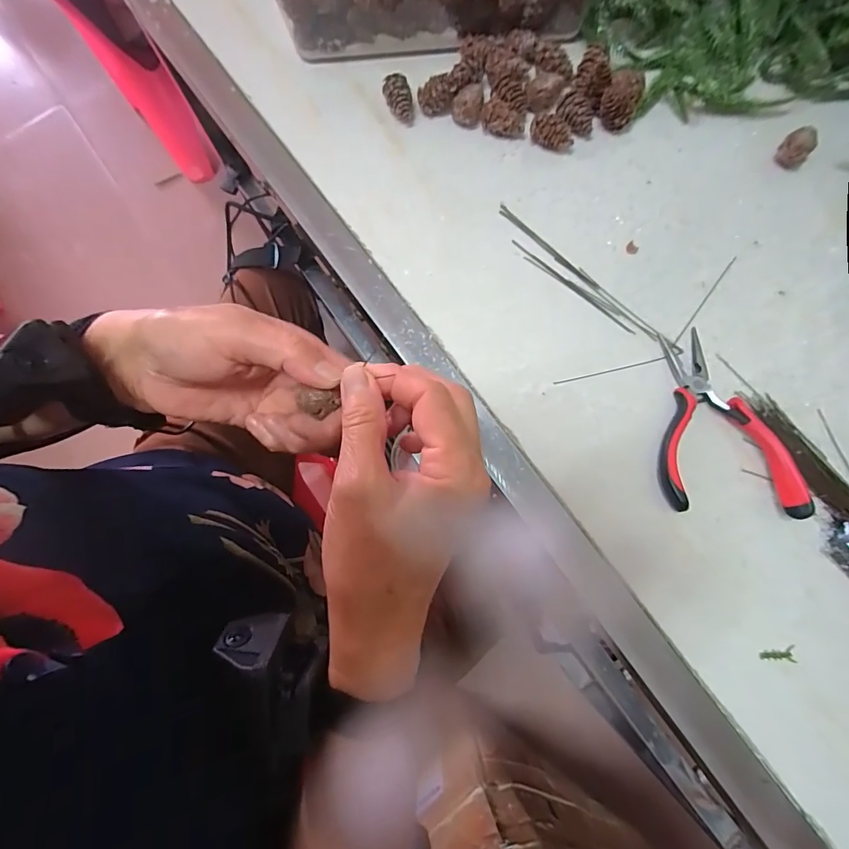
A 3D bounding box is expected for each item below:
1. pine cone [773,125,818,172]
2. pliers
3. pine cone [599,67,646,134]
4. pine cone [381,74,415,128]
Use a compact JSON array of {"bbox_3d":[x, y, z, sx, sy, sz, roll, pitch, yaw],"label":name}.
[{"bbox_3d":[0.297,-0.220,0.345,0.023,0.021,0.022,0,79,1],"label":"pine cone"},{"bbox_3d":[0.208,-0.003,0.302,0.083,0.018,0.131,-1,79,1],"label":"pliers"},{"bbox_3d":[0.162,-0.265,0.352,0.027,0.031,0.045,28,81,7],"label":"pine cone"},{"bbox_3d":[-0.022,-0.269,0.361,0.022,0.025,0.031,-11,79,-1],"label":"pine cone"}]

